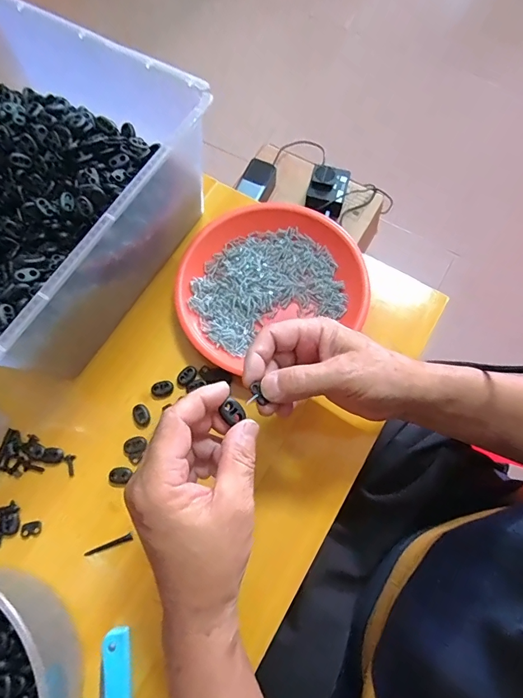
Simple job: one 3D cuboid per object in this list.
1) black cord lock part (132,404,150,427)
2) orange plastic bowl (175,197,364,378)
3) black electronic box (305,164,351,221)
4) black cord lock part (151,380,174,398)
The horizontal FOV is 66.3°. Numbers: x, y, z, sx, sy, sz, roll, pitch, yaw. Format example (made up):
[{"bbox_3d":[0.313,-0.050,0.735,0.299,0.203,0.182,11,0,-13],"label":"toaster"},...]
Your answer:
[{"bbox_3d":[-0.119,0.066,0.396,0.015,0.007,0.022,-20,72,-5],"label":"black cord lock part"},{"bbox_3d":[0.008,-0.064,0.420,0.186,0.030,0.188,29,74,10],"label":"orange plastic bowl"},{"bbox_3d":[0.129,-0.300,0.760,0.076,0.047,0.080,16,72,6],"label":"black electronic box"},{"bbox_3d":[-0.100,0.040,0.404,0.021,0.005,0.016,-11,72,-2],"label":"black cord lock part"}]

